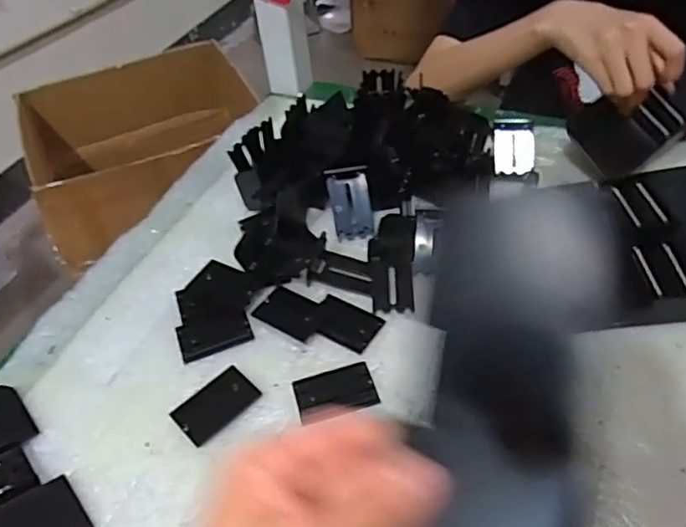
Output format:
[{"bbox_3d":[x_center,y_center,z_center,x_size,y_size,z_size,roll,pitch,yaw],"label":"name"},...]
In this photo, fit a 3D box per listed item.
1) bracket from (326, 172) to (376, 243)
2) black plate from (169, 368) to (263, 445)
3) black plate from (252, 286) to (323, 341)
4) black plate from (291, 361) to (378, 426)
[{"bbox_3d":[0.008,-0.049,0.515,0.035,0.007,0.059,-10,73,-9],"label":"bracket"},{"bbox_3d":[-0.088,0.098,0.408,0.035,0.005,0.055,32,57,31],"label":"black plate"},{"bbox_3d":[-0.040,0.037,0.459,0.053,0.006,0.035,24,55,26],"label":"black plate"},{"bbox_3d":[-0.006,0.088,0.408,0.054,0.004,0.036,-14,43,-1],"label":"black plate"}]

